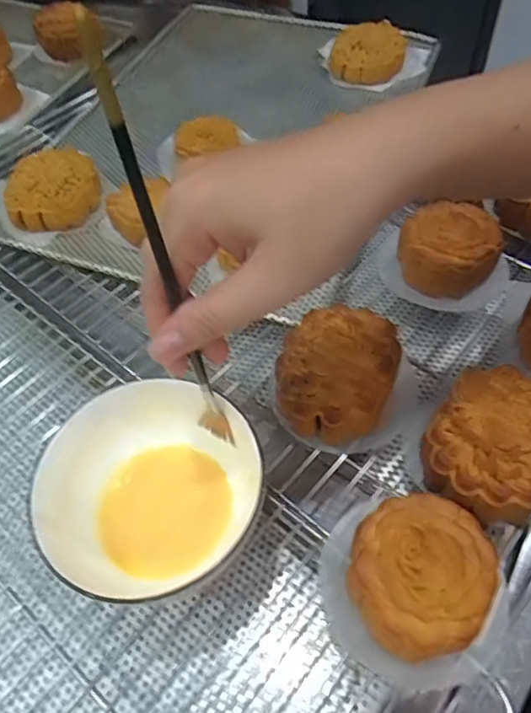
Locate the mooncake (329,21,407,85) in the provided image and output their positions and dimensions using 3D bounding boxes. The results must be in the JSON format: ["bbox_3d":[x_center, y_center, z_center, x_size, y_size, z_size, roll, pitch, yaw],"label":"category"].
[{"bbox_3d":[0.109,-0.321,0.593,0.079,0.034,0.089,9,55,10],"label":"mooncake"}]

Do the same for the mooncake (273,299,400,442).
[{"bbox_3d":[0.045,0.011,0.352,0.069,0.035,0.082,14,56,13],"label":"mooncake"}]

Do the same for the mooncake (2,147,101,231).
[{"bbox_3d":[-0.180,-0.143,0.478,0.078,0.032,0.083,-21,55,-11],"label":"mooncake"}]

